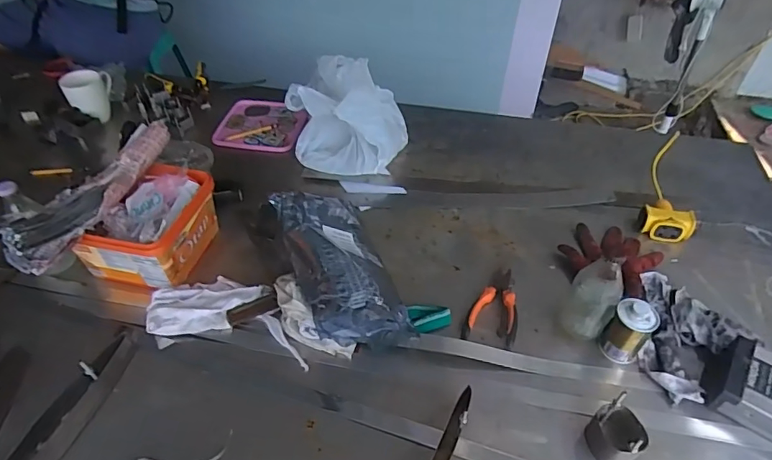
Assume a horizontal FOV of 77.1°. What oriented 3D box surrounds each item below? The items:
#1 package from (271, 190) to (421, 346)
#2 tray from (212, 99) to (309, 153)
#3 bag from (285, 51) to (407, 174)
[{"bbox_3d":[-0.076,0.053,0.779,0.150,0.073,0.314,-13,46,-17],"label":"package"},{"bbox_3d":[-0.283,-0.242,1.112,0.183,0.020,0.180,8,44,5],"label":"tray"},{"bbox_3d":[-0.081,-0.248,1.032,0.252,0.156,0.255,0,43,-3],"label":"bag"}]

